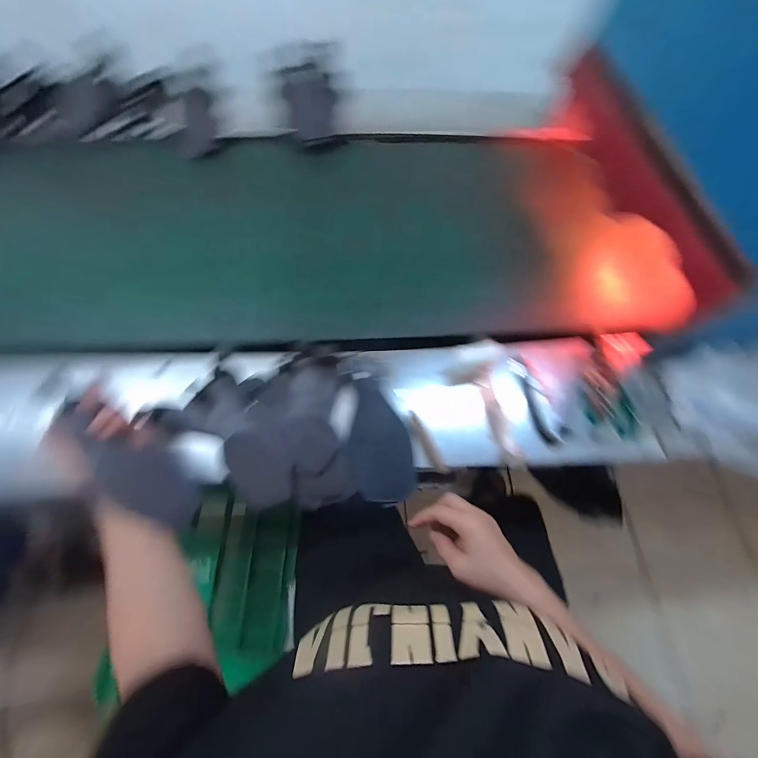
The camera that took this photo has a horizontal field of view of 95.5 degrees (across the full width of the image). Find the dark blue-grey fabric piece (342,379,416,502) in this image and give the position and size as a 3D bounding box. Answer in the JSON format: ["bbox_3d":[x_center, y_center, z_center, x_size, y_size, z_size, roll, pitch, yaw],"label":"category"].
[{"bbox_3d":[-0.004,0.089,0.510,0.093,0.027,0.172,-7,66,-5],"label":"dark blue-grey fabric piece"}]

